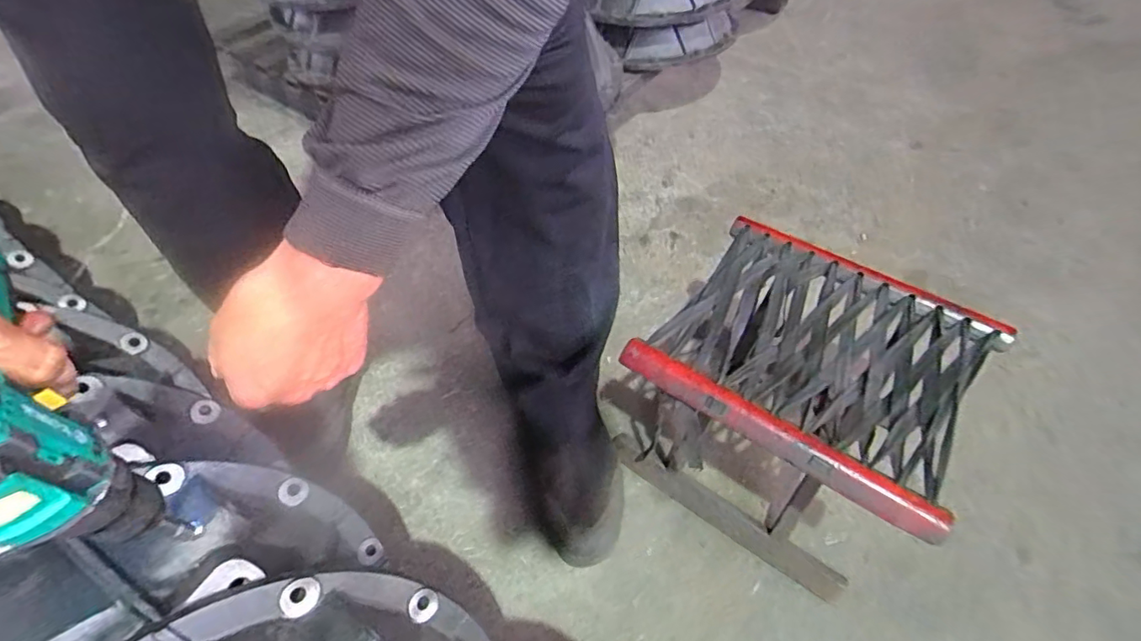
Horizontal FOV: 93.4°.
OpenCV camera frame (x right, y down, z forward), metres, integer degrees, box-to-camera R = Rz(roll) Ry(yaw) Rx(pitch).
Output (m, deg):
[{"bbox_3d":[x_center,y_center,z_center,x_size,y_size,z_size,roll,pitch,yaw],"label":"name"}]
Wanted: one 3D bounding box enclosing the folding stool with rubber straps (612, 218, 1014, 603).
[{"bbox_3d":[0.247,0.085,0.644,0.325,0.249,0.292,30,59,26],"label":"folding stool with rubber straps"}]

